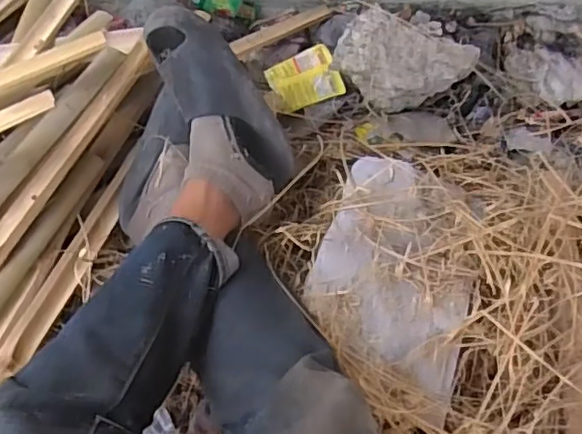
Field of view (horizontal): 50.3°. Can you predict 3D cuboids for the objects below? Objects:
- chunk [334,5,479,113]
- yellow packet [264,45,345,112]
[{"bbox_3d":[0.201,-0.271,1.109,0.222,0.105,0.158,23,53,16],"label":"chunk"},{"bbox_3d":[0.026,-0.250,1.123,0.120,0.026,0.100,-25,85,-11],"label":"yellow packet"}]

